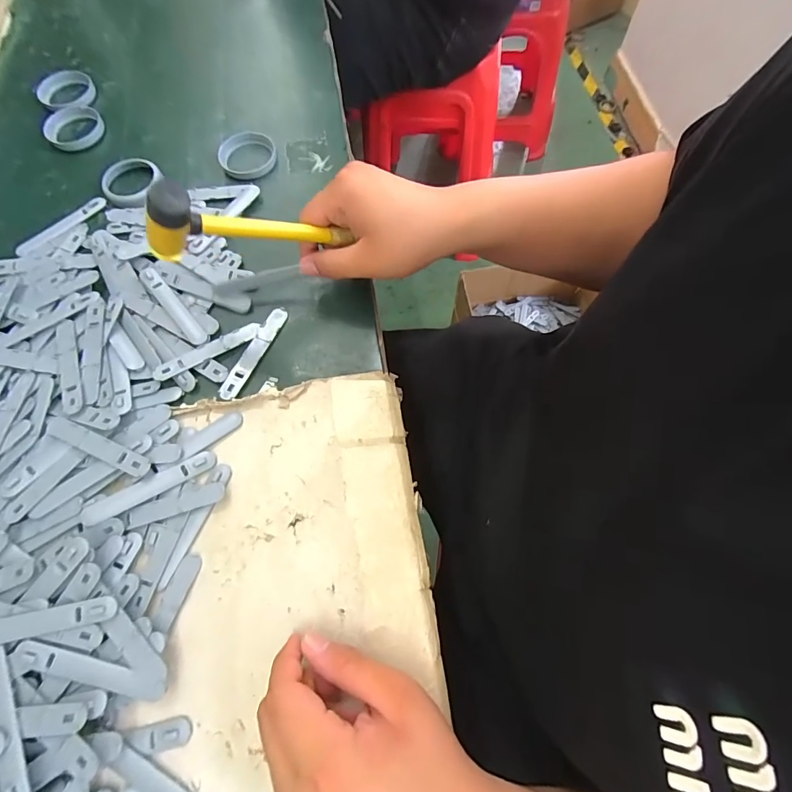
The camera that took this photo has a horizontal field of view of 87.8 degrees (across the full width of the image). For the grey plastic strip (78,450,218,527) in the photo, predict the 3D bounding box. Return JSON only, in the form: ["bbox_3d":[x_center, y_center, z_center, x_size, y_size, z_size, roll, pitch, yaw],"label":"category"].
[{"bbox_3d":[-0.183,0.069,0.308,0.095,0.004,0.015,-26,78,-16],"label":"grey plastic strip"}]

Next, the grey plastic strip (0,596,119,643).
[{"bbox_3d":[-0.250,0.147,0.261,0.135,0.006,0.017,-10,69,-2],"label":"grey plastic strip"}]

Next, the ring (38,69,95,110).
[{"bbox_3d":[-0.382,-0.352,0.477,0.060,0.012,0.060,-1,69,2],"label":"ring"}]

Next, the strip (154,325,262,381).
[{"bbox_3d":[-0.161,-0.040,0.353,0.092,0.006,0.016,-30,71,-9],"label":"strip"}]

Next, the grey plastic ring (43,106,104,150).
[{"bbox_3d":[-0.357,-0.298,0.456,0.060,0.010,0.060,-1,69,2],"label":"grey plastic ring"}]

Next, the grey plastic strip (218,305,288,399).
[{"bbox_3d":[-0.123,-0.039,0.355,0.016,0.005,0.094,23,71,10],"label":"grey plastic strip"}]

